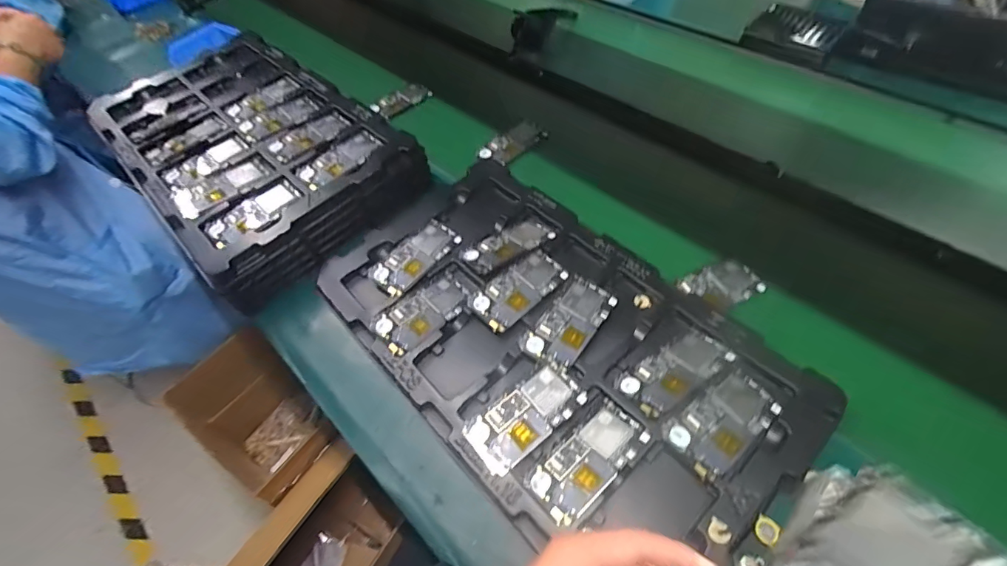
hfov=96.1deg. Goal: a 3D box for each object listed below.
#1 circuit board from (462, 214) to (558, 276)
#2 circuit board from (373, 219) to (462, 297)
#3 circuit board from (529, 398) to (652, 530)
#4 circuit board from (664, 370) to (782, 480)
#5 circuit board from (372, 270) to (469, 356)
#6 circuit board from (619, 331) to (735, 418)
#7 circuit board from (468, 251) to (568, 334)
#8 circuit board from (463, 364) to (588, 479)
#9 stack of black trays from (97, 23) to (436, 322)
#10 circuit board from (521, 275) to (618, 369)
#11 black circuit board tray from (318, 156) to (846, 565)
[{"bbox_3d":[0.007,-0.054,0.608,0.118,0.012,0.057,-32,59,-17],"label":"circuit board"},{"bbox_3d":[-0.120,-0.038,0.618,0.063,0.008,0.124,35,64,24],"label":"circuit board"},{"bbox_3d":[0.085,0.176,0.451,0.122,0.012,0.058,-38,61,-21],"label":"circuit board"},{"bbox_3d":[0.226,0.141,0.460,0.119,0.011,0.064,-35,60,-19],"label":"circuit board"},{"bbox_3d":[-0.100,0.035,0.565,0.119,0.006,0.063,-39,61,-21],"label":"circuit board"},{"bbox_3d":[0.188,0.092,0.492,0.119,0.012,0.056,-29,58,-16],"label":"circuit board"},{"bbox_3d":[0.019,0.007,0.569,0.120,0.006,0.060,-38,61,-20],"label":"circuit board"},{"bbox_3d":[0.022,0.140,0.477,0.124,0.011,0.061,-36,60,-19],"label":"circuit board"},{"bbox_3d":[-0.427,-0.233,0.749,0.589,0.077,0.331,37,65,26],"label":"stack of black trays"},{"bbox_3d":[0.081,0.045,0.540,0.062,0.005,0.121,31,62,23],"label":"circuit board"},{"bbox_3d":[0.040,0.055,0.541,0.317,0.026,0.557,-38,61,-20],"label":"black circuit board tray"}]

